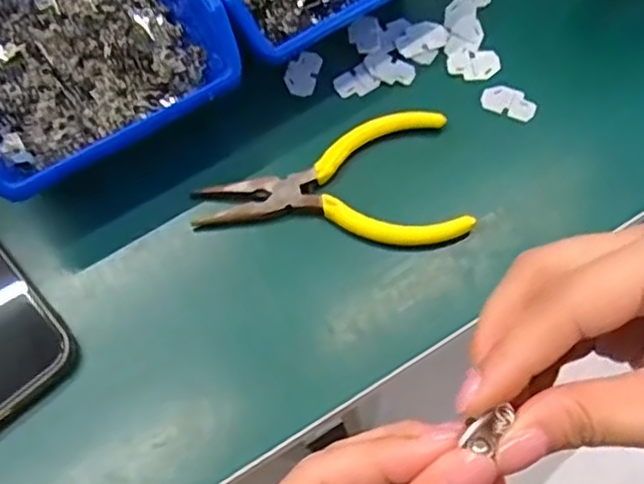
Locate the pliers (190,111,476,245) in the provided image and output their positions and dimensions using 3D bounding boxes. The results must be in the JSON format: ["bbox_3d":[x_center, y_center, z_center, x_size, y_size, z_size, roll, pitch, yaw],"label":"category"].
[{"bbox_3d":[0.003,-0.026,0.317,0.120,0.009,0.065,-5,66,-2],"label":"pliers"}]

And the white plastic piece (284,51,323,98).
[{"bbox_3d":[-0.010,-0.086,0.346,0.016,0.004,0.026,13,67,6],"label":"white plastic piece"}]

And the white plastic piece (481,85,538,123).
[{"bbox_3d":[0.093,-0.070,0.340,0.027,0.004,0.018,27,69,12],"label":"white plastic piece"}]

